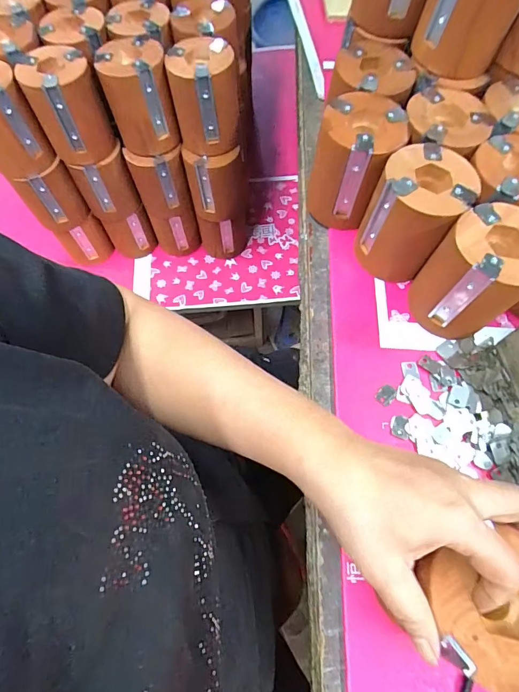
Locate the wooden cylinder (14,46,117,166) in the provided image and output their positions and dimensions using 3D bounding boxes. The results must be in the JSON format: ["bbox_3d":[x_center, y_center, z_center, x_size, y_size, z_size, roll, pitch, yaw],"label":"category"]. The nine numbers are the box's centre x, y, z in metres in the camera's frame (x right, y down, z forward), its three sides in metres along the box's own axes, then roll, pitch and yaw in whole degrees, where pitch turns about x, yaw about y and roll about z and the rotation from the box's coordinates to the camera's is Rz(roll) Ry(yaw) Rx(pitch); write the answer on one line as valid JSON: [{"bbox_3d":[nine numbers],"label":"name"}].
[{"bbox_3d":[-0.233,-0.292,0.481,0.078,0.100,0.082,-22,69,-10],"label":"wooden cylinder"}]

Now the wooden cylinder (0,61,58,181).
[{"bbox_3d":[-0.312,-0.273,0.471,0.075,0.097,0.084,-26,69,-11],"label":"wooden cylinder"}]

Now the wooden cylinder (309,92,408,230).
[{"bbox_3d":[0.096,-0.187,0.397,0.074,0.099,0.085,19,68,8],"label":"wooden cylinder"}]

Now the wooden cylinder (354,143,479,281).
[{"bbox_3d":[0.145,-0.122,0.374,0.075,0.101,0.079,0,67,0],"label":"wooden cylinder"}]

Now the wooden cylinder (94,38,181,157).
[{"bbox_3d":[-0.148,-0.301,0.490,0.077,0.109,0.092,-18,68,-8],"label":"wooden cylinder"}]

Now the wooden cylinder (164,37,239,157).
[{"bbox_3d":[-0.070,-0.314,0.495,0.081,0.102,0.083,-12,67,-6],"label":"wooden cylinder"}]

